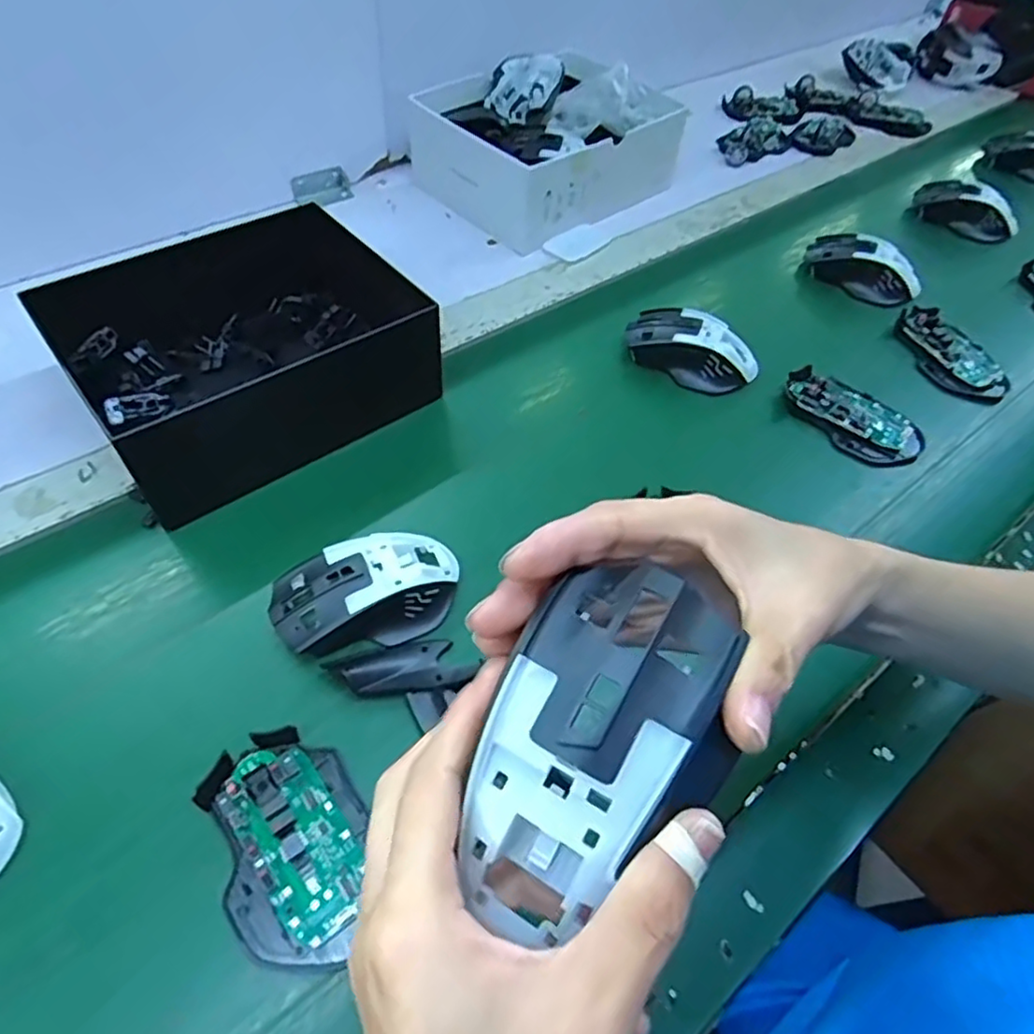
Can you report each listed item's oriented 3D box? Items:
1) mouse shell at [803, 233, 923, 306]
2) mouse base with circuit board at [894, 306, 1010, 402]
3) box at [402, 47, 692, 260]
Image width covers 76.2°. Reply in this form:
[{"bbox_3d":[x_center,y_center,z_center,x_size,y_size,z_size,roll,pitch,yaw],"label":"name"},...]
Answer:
[{"bbox_3d":[0.338,-0.248,0.642,0.109,0.030,0.055,37,60,22],"label":"mouse shell"},{"bbox_3d":[0.383,-0.147,0.582,0.053,0.017,0.113,-16,56,-14],"label":"mouse base with circuit board"},{"bbox_3d":[0.036,-0.405,0.713,0.246,0.089,0.196,-37,63,-25],"label":"box"}]

